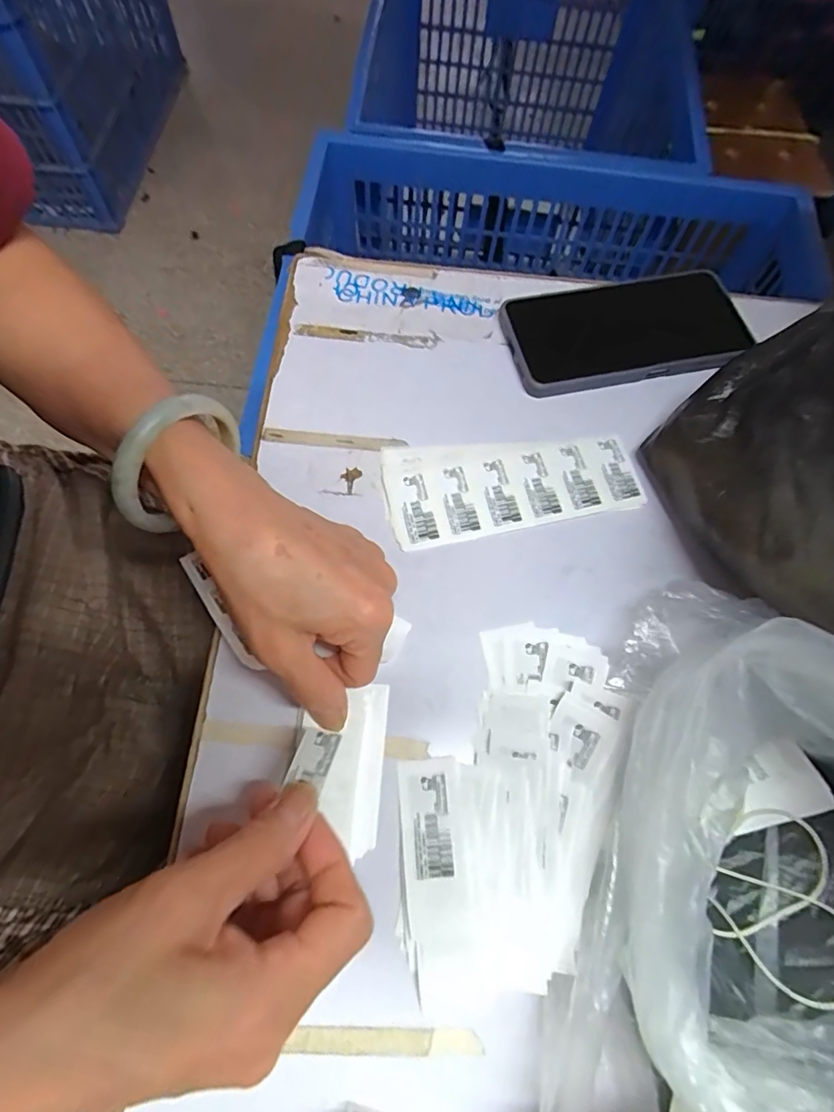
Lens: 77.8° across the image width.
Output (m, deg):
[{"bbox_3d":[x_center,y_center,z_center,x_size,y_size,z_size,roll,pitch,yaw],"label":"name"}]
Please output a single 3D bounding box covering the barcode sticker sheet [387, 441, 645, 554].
[{"bbox_3d":[0.057,-0.047,0.318,0.151,0.005,0.064,-11,71,-7],"label":"barcode sticker sheet"}]

